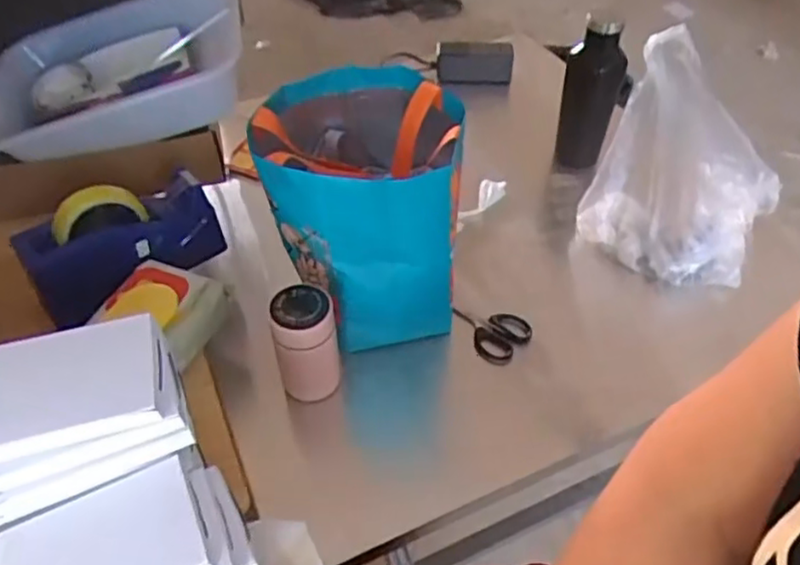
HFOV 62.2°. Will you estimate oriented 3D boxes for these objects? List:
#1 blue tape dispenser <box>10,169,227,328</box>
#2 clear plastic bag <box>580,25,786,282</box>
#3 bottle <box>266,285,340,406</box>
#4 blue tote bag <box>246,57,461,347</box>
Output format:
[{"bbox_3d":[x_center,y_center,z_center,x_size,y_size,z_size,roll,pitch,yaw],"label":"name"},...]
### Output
[{"bbox_3d":[-0.306,-0.045,0.743,0.204,0.121,0.063,-30,53,-25],"label":"blue tape dispenser"},{"bbox_3d":[0.348,-0.132,0.804,0.201,0.235,0.158,26,52,23],"label":"clear plastic bag"},{"bbox_3d":[-0.097,0.065,0.690,0.063,0.123,0.061,0,47,0],"label":"bottle"},{"bbox_3d":[-0.041,-0.096,0.735,0.206,0.205,0.225,2,47,2],"label":"blue tote bag"}]

